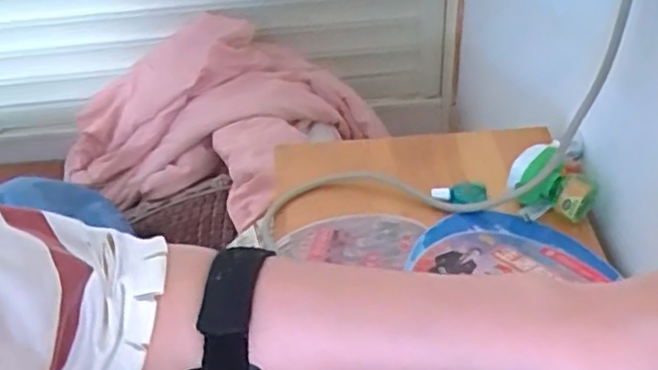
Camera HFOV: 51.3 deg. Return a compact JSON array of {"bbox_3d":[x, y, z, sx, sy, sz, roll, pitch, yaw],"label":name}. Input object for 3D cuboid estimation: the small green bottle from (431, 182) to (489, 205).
[{"bbox_3d":[0.140,0.009,0.736,0.057,0.022,0.023,6,44,11],"label":"small green bottle"}]

